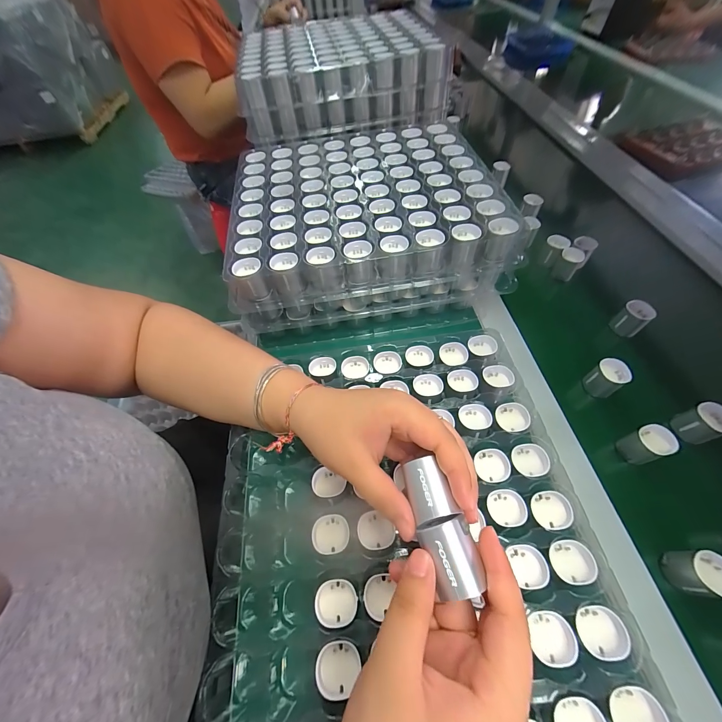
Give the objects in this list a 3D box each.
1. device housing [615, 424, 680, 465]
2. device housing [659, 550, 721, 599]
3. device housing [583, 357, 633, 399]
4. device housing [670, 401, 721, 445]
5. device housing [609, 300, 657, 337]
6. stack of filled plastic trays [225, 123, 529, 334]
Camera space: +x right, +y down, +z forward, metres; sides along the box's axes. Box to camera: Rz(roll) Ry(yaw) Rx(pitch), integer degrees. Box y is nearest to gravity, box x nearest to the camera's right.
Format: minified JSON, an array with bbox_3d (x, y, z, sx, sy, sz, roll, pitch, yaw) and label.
[{"bbox_3d":[0.278,0.082,0.296,0.031,0.035,0.028,-17,58,-7],"label":"device housing"},{"bbox_3d":[0.266,0.167,0.238,0.031,0.032,0.029,-2,57,3],"label":"device housing"},{"bbox_3d":[0.271,0.019,0.334,0.026,0.038,0.030,-28,60,-13],"label":"device housing"},{"bbox_3d":[0.341,0.062,0.302,0.034,0.033,0.031,-2,57,3],"label":"device housing"},{"bbox_3d":[0.339,-0.053,0.379,0.026,0.038,0.030,-35,61,-17],"label":"device housing"},{"bbox_3d":[0.002,-0.200,0.421,0.321,0.092,0.295,-8,57,-1],"label":"stack of filled plastic trays"}]

